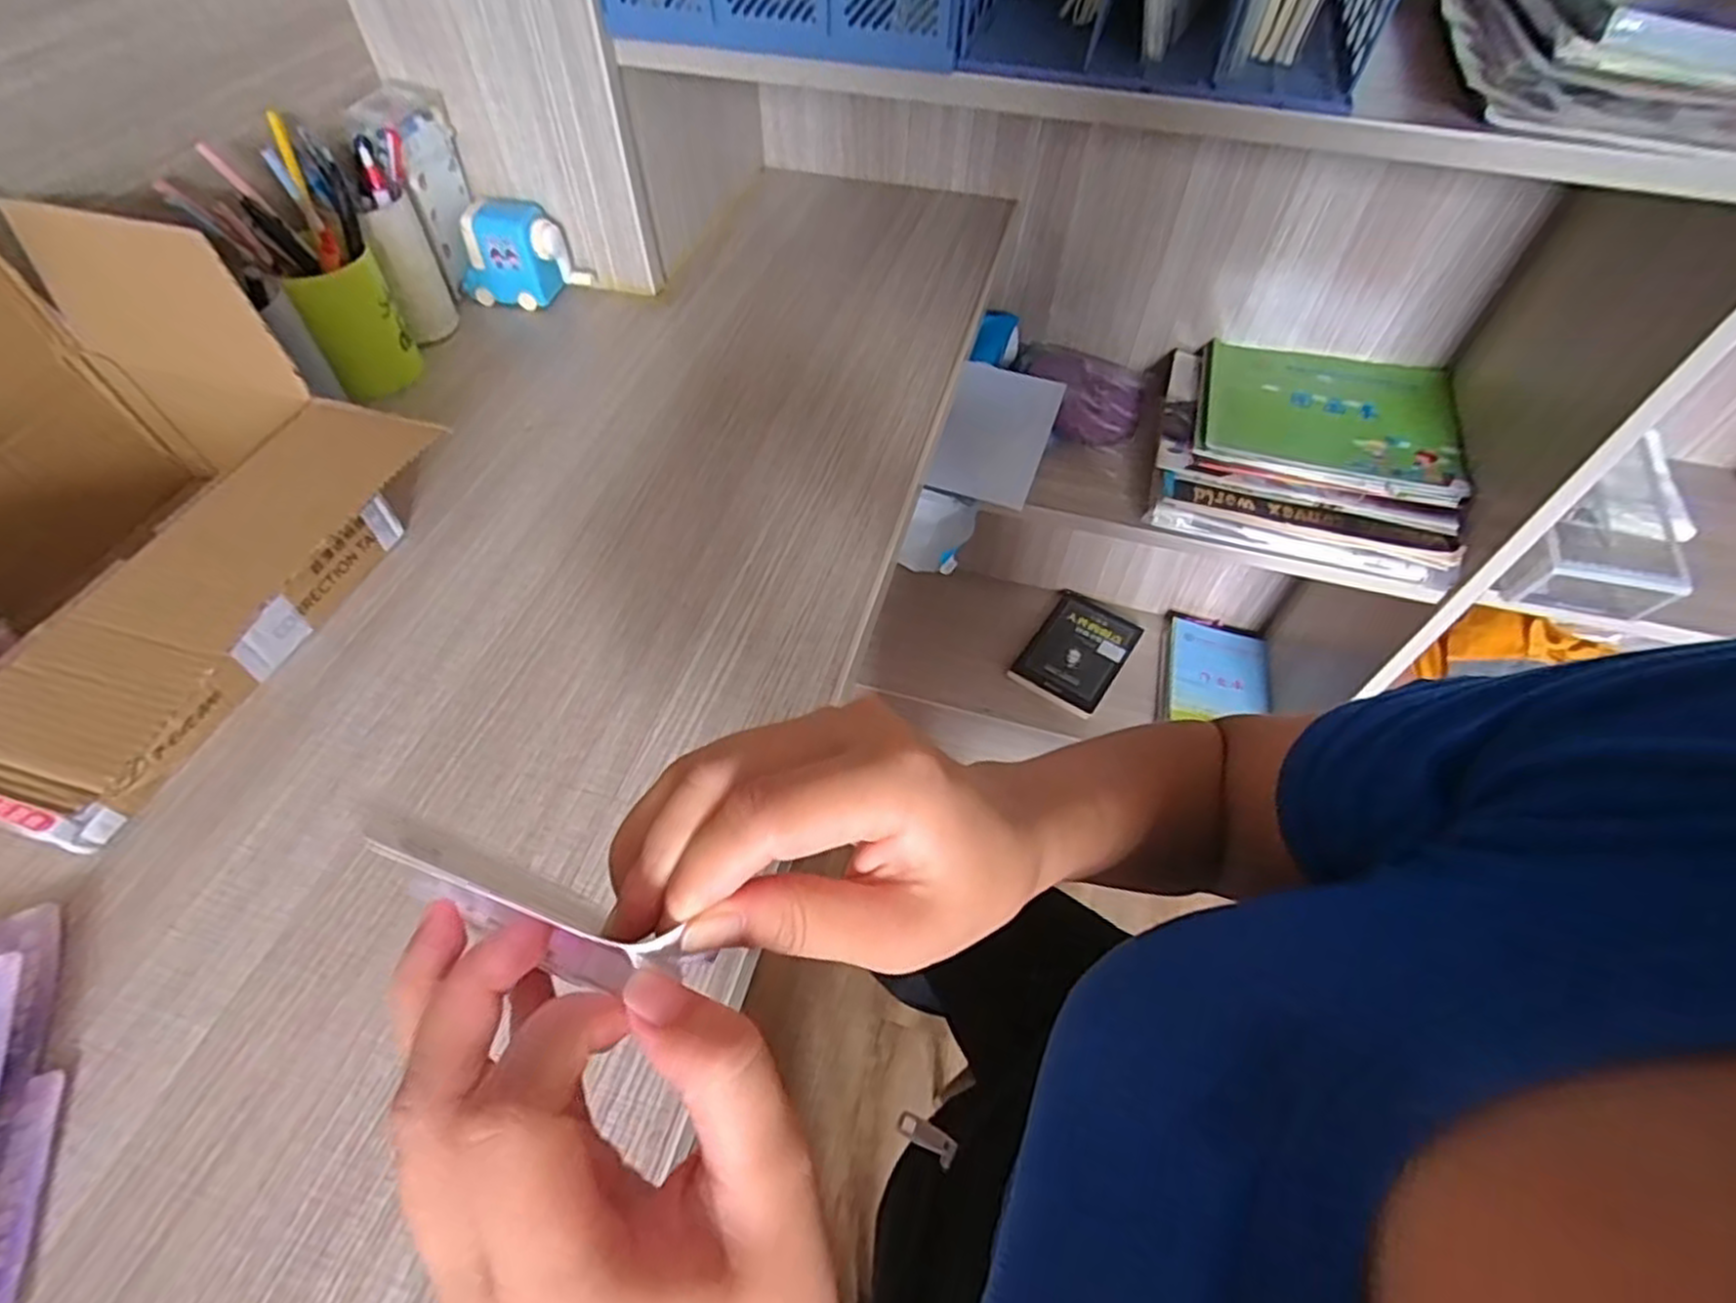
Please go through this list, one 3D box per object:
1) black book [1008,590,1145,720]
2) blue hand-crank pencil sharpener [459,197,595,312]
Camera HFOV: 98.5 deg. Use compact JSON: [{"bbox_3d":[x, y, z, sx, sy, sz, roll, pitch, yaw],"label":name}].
[{"bbox_3d":[0.337,-0.006,1.195,0.140,0.017,0.225,29,58,19],"label":"black book"},{"bbox_3d":[-0.307,-0.350,0.659,0.101,0.074,0.054,8,54,5],"label":"blue hand-crank pencil sharpener"}]

